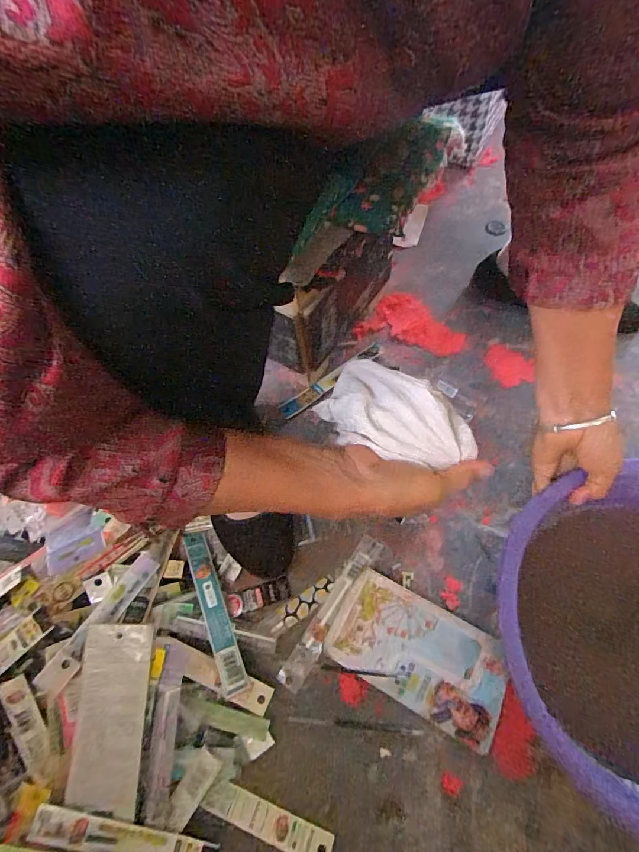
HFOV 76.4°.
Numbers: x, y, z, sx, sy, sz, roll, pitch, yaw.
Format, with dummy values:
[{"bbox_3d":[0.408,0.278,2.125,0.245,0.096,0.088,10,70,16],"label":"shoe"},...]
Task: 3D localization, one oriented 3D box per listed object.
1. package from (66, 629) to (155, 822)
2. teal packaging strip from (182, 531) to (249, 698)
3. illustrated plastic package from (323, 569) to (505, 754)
[{"bbox_3d":[-0.196,0.270,0.379,0.063,0.009,0.152,2,74,-6],"label":"package"},{"bbox_3d":[-0.116,0.194,0.440,0.025,0.005,0.173,-12,55,-25],"label":"teal packaging strip"},{"bbox_3d":[0.101,0.233,0.421,0.175,0.008,0.098,26,70,13],"label":"illustrated plastic package"}]

